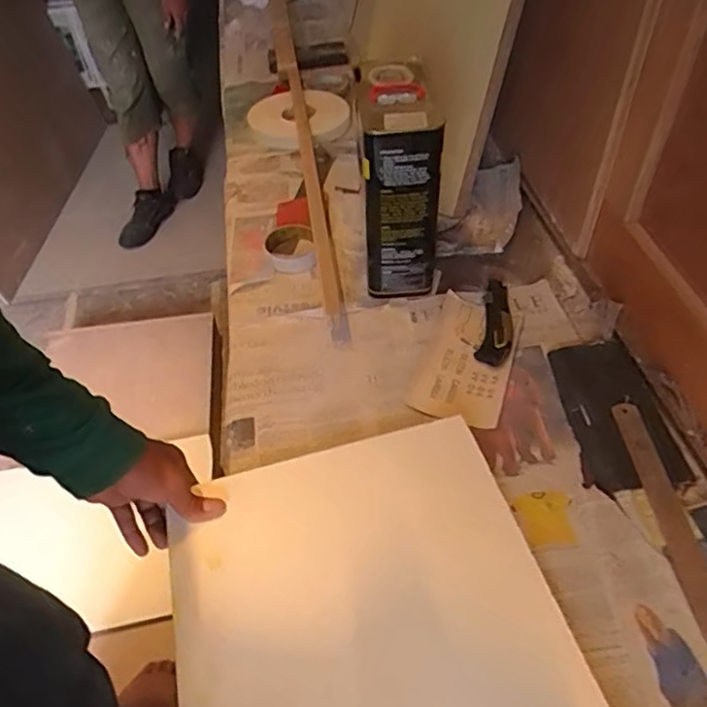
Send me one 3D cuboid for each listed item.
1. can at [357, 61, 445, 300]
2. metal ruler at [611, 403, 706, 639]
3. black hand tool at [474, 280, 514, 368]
[{"bbox_3d":[0.055,-0.207,0.762,0.092,0.236,0.161,-1,47,2],"label":"can"},{"bbox_3d":[0.296,0.148,0.571,0.033,0.008,0.237,-8,48,3],"label":"metal ruler"},{"bbox_3d":[0.180,-0.050,0.755,0.039,0.027,0.151,9,48,12],"label":"black hand tool"}]

